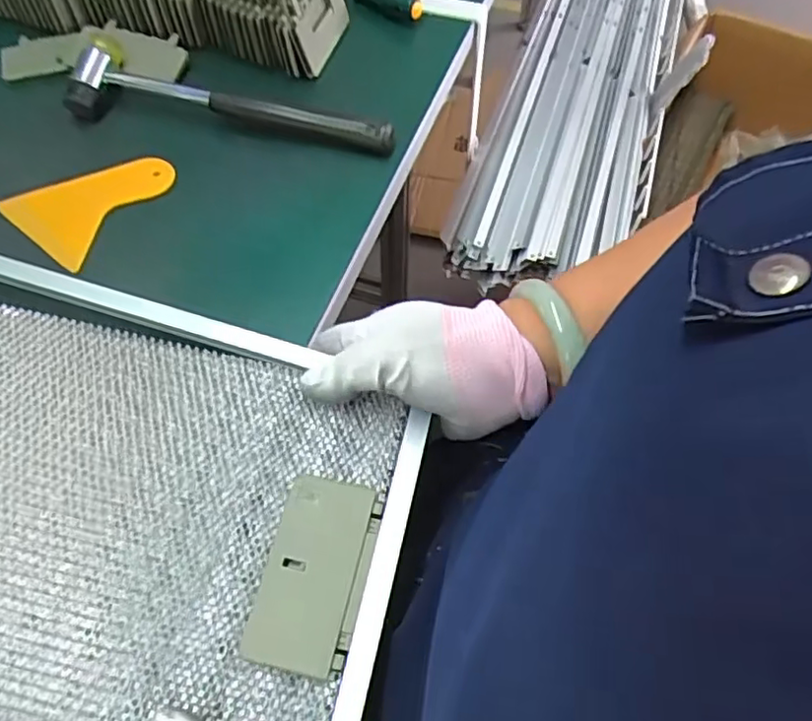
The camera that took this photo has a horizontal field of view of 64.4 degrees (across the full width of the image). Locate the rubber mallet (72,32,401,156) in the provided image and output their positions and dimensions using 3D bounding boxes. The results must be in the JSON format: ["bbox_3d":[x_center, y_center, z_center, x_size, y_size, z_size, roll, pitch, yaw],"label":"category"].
[{"bbox_3d":[-0.125,-0.190,0.466,0.238,0.032,0.057,8,58,4],"label":"rubber mallet"}]

